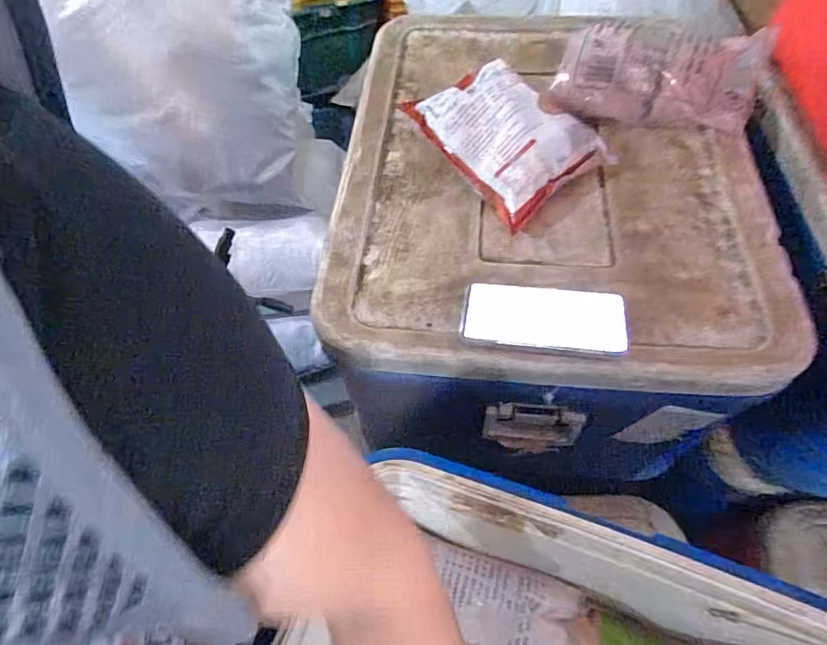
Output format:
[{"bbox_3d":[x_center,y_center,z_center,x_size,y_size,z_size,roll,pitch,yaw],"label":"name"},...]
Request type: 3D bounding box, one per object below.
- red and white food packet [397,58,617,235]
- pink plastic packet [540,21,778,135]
[{"bbox_3d":[0.117,-0.241,0.638,0.155,0.078,0.227,-32,64,-15],"label":"red and white food packet"},{"bbox_3d":[0.335,-0.336,0.678,0.284,0.083,0.156,11,61,8],"label":"pink plastic packet"}]

